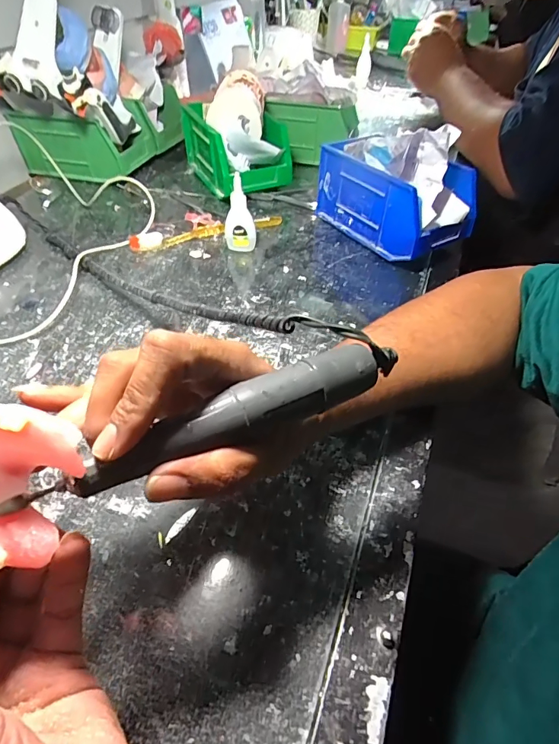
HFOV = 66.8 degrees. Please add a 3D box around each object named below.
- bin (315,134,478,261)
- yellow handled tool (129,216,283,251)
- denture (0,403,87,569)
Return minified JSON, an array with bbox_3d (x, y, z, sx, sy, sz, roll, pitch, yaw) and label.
[{"bbox_3d":[0.129,-0.202,0.498,0.093,0.091,0.175,-29,54,-26],"label":"bin"},{"bbox_3d":[-0.086,-0.173,0.517,0.187,0.016,0.018,-15,48,-15],"label":"yellow handled tool"},{"bbox_3d":[-0.103,0.037,0.158,0.058,0.052,0.022,18,6,1],"label":"denture"}]

